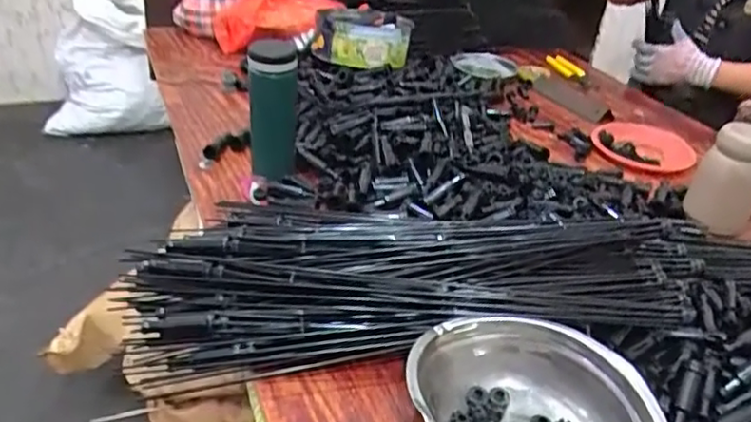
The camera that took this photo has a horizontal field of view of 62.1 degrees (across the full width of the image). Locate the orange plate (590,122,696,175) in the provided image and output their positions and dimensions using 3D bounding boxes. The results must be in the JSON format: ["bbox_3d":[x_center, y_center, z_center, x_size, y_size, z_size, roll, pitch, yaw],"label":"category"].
[{"bbox_3d":[0.431,-0.111,1.021,0.142,0.023,0.181,2,33,-5],"label":"orange plate"}]

